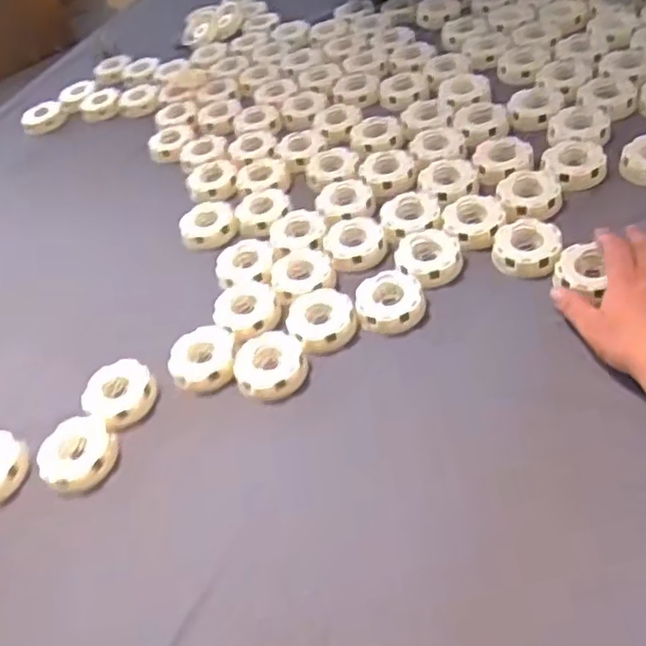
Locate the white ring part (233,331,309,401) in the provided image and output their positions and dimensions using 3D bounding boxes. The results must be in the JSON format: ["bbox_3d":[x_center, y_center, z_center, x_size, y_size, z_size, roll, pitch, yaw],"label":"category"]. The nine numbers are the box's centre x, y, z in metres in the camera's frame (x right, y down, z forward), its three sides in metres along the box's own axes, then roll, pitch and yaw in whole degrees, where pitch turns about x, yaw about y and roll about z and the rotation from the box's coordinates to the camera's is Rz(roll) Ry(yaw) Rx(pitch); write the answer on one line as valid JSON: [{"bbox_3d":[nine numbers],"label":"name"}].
[{"bbox_3d":[-0.049,0.043,0.633,0.067,0.024,0.071,-9,52,-3],"label":"white ring part"}]

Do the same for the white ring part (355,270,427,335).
[{"bbox_3d":[0.065,-0.021,0.650,0.065,0.017,0.070,1,52,5],"label":"white ring part"}]

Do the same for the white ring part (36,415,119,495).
[{"bbox_3d":[-0.222,0.120,0.611,0.067,0.024,0.077,-28,55,-17],"label":"white ring part"}]

